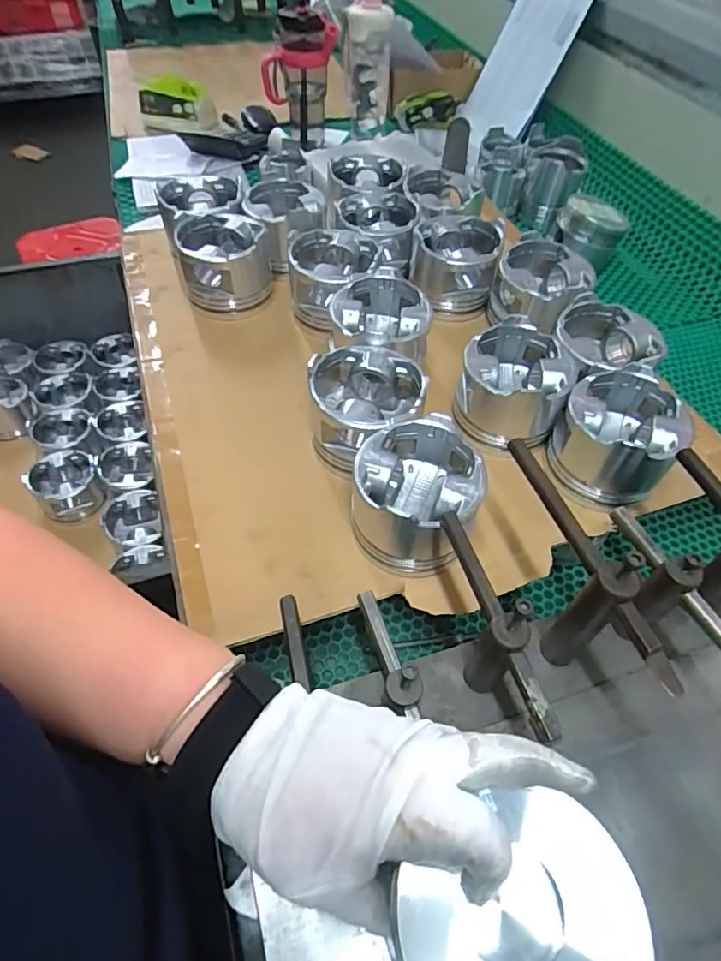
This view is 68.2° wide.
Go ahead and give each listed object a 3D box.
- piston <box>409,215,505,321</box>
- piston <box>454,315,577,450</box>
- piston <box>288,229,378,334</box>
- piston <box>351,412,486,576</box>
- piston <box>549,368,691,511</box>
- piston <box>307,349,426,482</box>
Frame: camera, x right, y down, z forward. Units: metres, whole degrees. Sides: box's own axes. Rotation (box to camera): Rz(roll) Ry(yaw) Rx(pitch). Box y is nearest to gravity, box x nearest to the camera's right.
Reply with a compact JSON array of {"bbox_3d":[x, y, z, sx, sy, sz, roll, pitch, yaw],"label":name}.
[{"bbox_3d":[0.109,-0.256,0.625,0.099,0.071,0.104,5,54,1],"label":"piston"},{"bbox_3d":[0.143,-0.090,0.508,0.099,0.069,0.105,20,55,12],"label":"piston"},{"bbox_3d":[-0.031,-0.227,0.603,0.094,0.073,0.102,3,54,0],"label":"piston"},{"bbox_3d":[0.043,0.012,0.430,0.099,0.075,0.105,11,54,5],"label":"piston"},{"bbox_3d":[0.227,-0.039,0.477,0.093,0.078,0.098,1,54,-2],"label":"piston"},{"bbox_3d":[0.005,-0.065,0.486,0.096,0.079,0.099,1,54,-2],"label":"piston"}]

